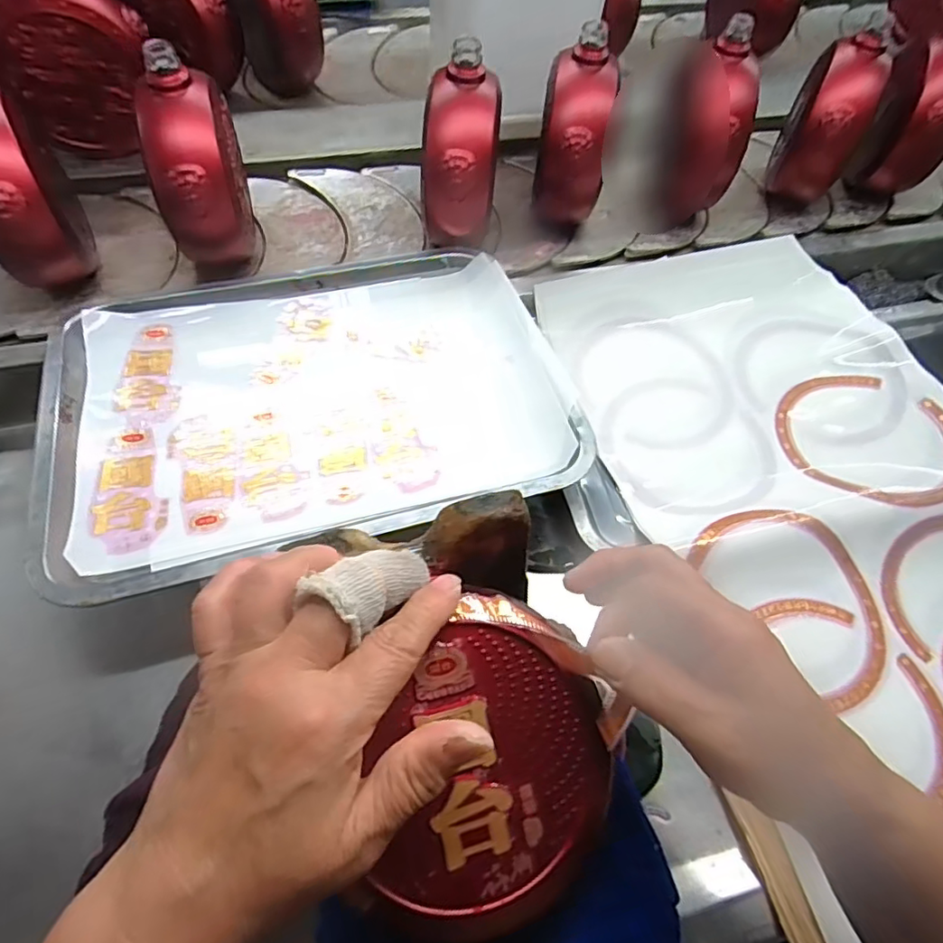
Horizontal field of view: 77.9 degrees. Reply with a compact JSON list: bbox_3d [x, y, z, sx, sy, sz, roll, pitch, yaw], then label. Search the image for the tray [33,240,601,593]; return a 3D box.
[{"bbox_3d":[-0.111,-0.061,0.414,0.334,0.030,0.253,-14,62,-12],"label":"tray"}]

